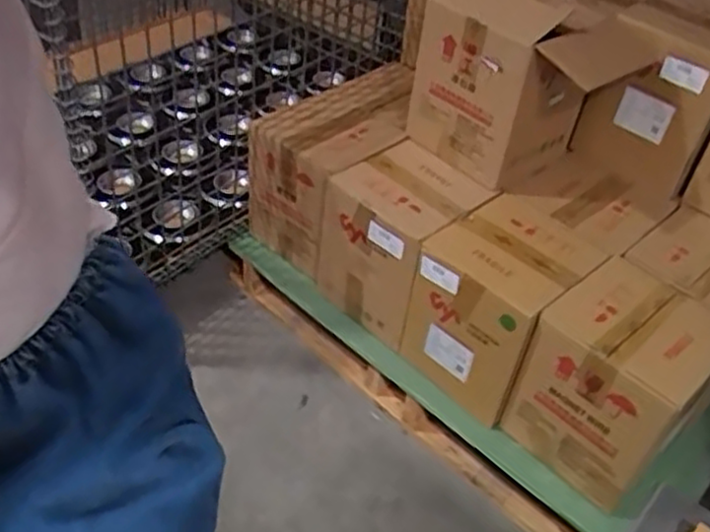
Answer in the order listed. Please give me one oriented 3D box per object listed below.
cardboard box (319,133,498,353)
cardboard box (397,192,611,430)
[{"bbox_3d":[0.081,-0.047,1.371,0.226,0.261,0.210,35,48,28],"label":"cardboard box"},{"bbox_3d":[0.248,0.067,1.255,0.217,0.259,0.234,35,48,28],"label":"cardboard box"}]

